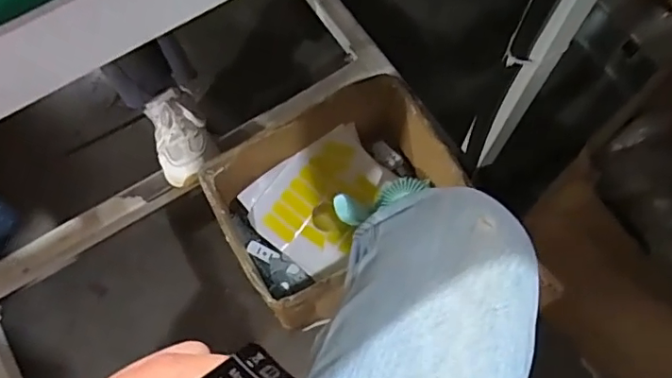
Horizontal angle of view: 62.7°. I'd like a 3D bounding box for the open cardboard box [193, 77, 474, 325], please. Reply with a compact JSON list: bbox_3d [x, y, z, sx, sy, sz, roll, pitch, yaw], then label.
[{"bbox_3d":[0.001,0.018,0.861,0.352,0.200,0.242,-29,71,-10],"label":"open cardboard box"}]

